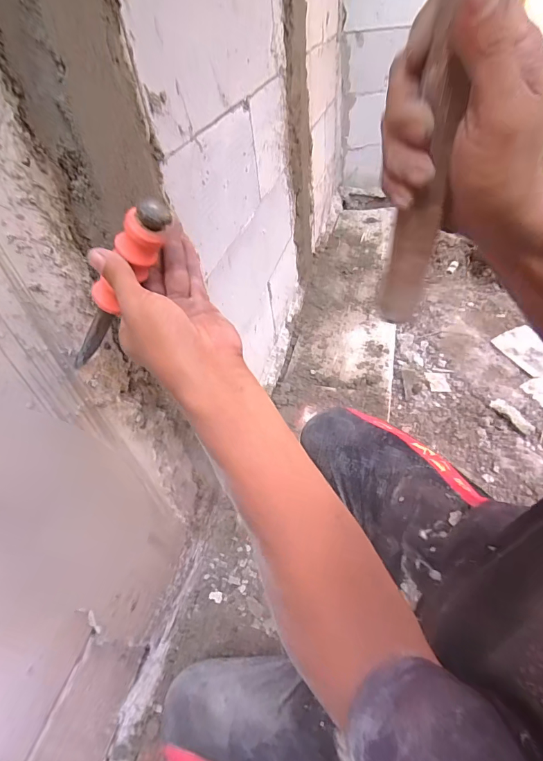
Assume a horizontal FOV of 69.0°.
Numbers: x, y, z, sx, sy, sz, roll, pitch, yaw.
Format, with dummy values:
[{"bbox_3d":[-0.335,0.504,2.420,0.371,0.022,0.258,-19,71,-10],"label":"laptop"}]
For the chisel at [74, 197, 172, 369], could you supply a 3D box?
[{"bbox_3d":[-0.138,-0.071,0.341,0.030,0.198,0.028,34,43,-17],"label":"chisel"}]

